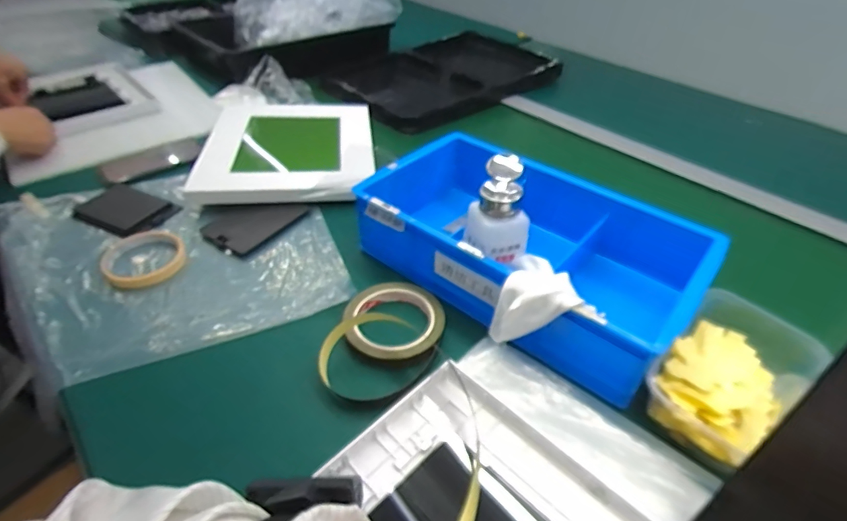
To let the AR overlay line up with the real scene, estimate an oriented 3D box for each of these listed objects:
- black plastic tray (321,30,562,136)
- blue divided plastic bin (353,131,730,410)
[{"bbox_3d":[0.053,-0.404,1.014,0.339,0.041,0.514,32,48,30],"label":"black plastic tray"},{"bbox_3d":[0.117,-0.024,0.518,0.352,0.078,0.230,34,49,32],"label":"blue divided plastic bin"}]

